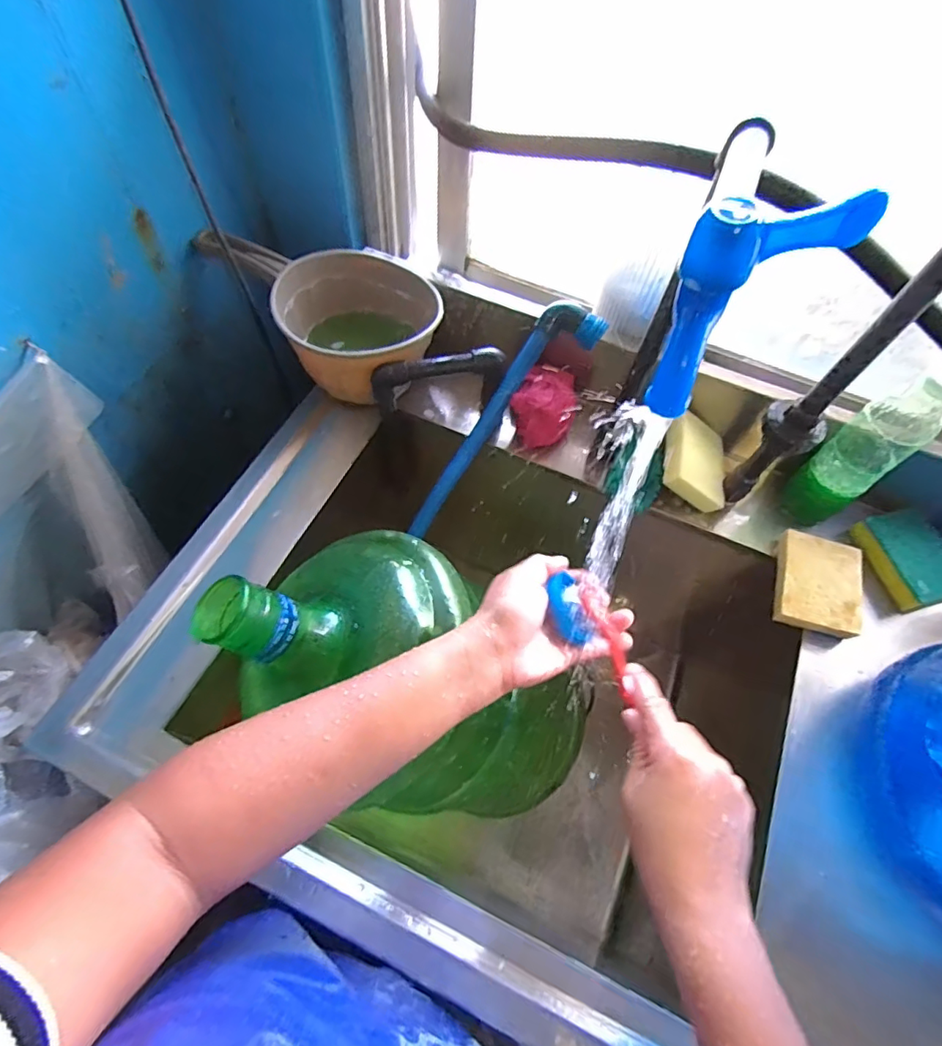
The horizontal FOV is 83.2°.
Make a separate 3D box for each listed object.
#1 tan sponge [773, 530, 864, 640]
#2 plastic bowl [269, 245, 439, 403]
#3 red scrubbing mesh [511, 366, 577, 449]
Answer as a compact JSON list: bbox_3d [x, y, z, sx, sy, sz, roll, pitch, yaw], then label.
[{"bbox_3d":[0.366,0.064,0.558,0.079,0.023,0.104,16,61,5],"label":"tan sponge"},{"bbox_3d":[-0.134,-0.239,0.647,0.172,0.114,0.162,2,61,-3],"label":"plastic bowl"},{"bbox_3d":[0.087,-0.142,0.629,0.071,0.044,0.098,17,61,6],"label":"red scrubbing mesh"}]

